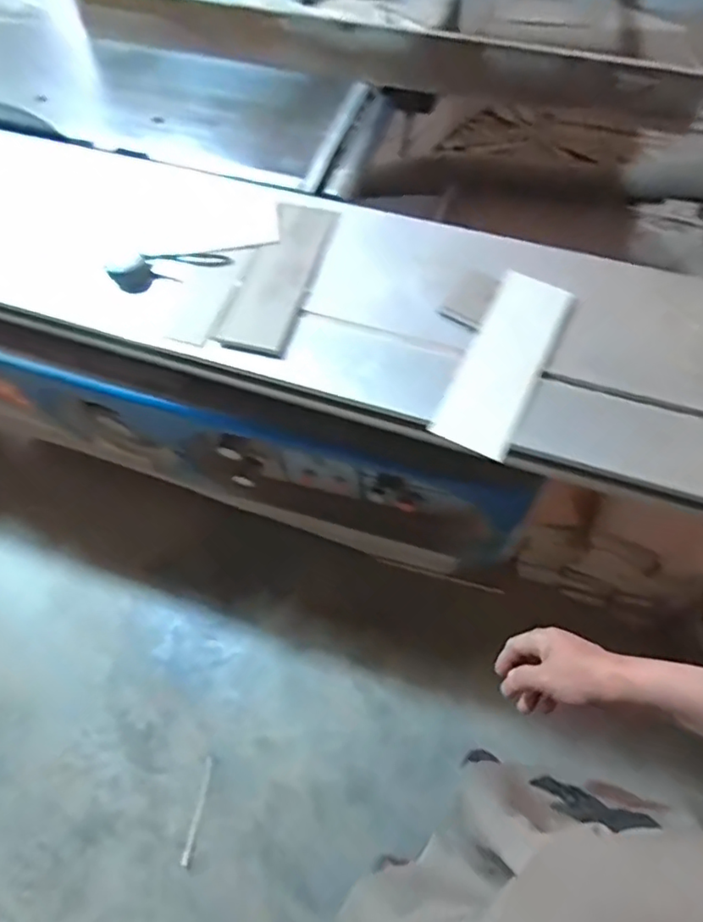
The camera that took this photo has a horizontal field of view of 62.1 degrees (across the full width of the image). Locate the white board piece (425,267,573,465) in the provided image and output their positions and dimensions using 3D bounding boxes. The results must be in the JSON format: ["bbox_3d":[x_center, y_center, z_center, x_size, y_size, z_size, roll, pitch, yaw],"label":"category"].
[{"bbox_3d":[0.211,-0.141,0.803,0.102,0.014,0.291,23,68,15],"label":"white board piece"}]

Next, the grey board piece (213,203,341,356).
[{"bbox_3d":[-0.111,-0.290,0.897,0.106,0.009,0.297,12,65,11],"label":"grey board piece"}]

